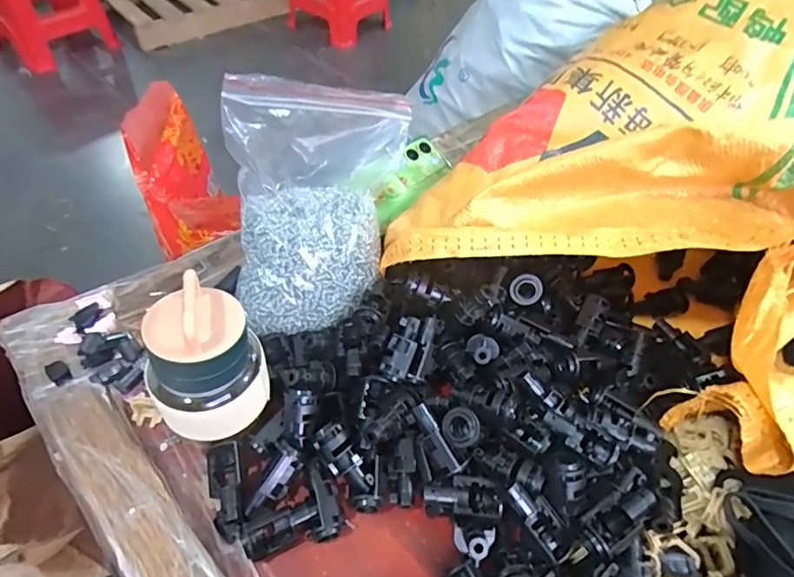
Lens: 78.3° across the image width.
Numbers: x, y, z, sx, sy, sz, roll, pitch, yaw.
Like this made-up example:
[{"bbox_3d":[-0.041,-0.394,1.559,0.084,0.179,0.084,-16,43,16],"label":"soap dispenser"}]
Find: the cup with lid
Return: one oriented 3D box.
[{"bbox_3d":[-0.126,0.047,0.325,0.067,0.114,0.064,2,50,-3],"label":"cup with lid"}]

